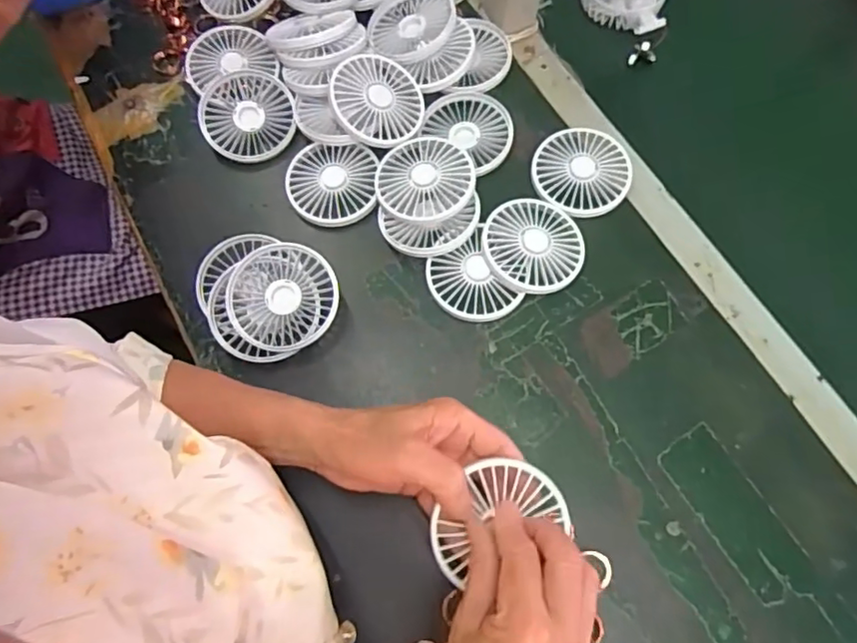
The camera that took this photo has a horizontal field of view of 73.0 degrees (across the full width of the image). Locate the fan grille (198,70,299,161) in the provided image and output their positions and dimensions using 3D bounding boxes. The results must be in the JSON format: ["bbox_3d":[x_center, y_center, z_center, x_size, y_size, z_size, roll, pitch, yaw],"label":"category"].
[{"bbox_3d":[-0.171,-0.194,0.549,0.085,0.013,0.088,1,83,-7],"label":"fan grille"}]

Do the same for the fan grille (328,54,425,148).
[{"bbox_3d":[-0.046,-0.201,0.526,0.083,0.014,0.088,-10,83,-21],"label":"fan grille"}]

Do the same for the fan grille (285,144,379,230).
[{"bbox_3d":[-0.088,-0.125,0.529,0.079,0.016,0.076,0,71,0],"label":"fan grille"}]

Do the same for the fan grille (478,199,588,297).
[{"bbox_3d":[0.090,-0.066,0.496,0.084,0.011,0.086,7,71,2],"label":"fan grille"}]

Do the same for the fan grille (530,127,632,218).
[{"bbox_3d":[0.140,-0.137,0.525,0.084,0.015,0.093,34,74,11],"label":"fan grille"}]

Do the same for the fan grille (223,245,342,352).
[{"bbox_3d":[-0.120,-0.018,0.480,0.088,0.020,0.086,-2,78,-1],"label":"fan grille"}]

